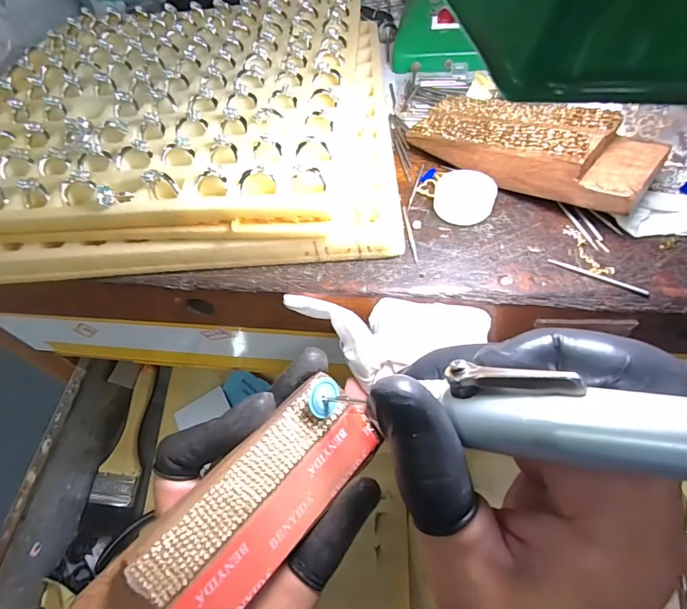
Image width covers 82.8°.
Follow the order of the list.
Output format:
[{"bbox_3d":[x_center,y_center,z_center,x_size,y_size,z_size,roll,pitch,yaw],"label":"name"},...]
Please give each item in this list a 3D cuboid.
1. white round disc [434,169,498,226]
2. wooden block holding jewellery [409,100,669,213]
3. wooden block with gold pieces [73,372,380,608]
[{"bbox_3d":[0.068,-0.061,0.219,0.030,0.016,0.030,-3,55,4],"label":"white round disc"},{"bbox_3d":[0.101,-0.088,0.219,0.125,0.039,0.042,34,65,25],"label":"wooden block holding jewellery"},{"bbox_3d":[-0.043,0.090,0.167,0.124,0.024,0.044,-41,89,-26],"label":"wooden block with gold pieces"}]

